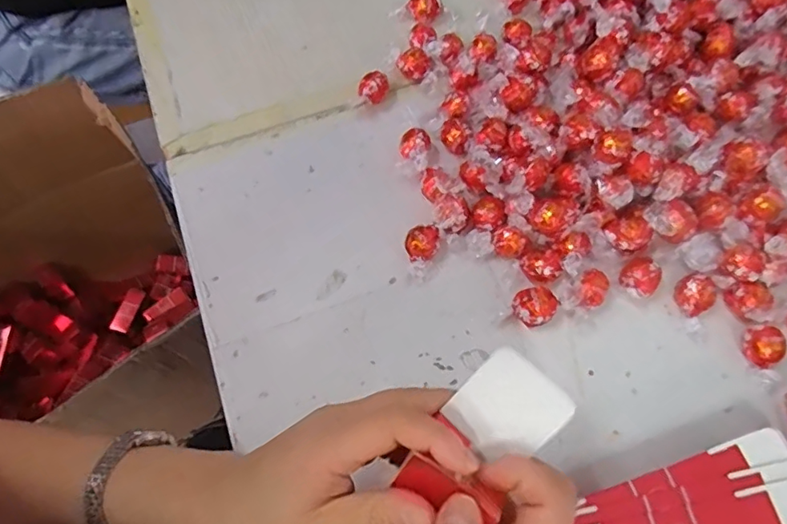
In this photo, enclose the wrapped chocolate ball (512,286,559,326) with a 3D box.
[{"bbox_3d":[0.108,0.035,0.406,0.031,0.023,0.029,-1,66,2],"label":"wrapped chocolate ball"}]

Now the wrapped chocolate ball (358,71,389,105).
[{"bbox_3d":[-0.018,-0.164,0.498,0.028,0.025,0.021,-6,66,0],"label":"wrapped chocolate ball"}]

